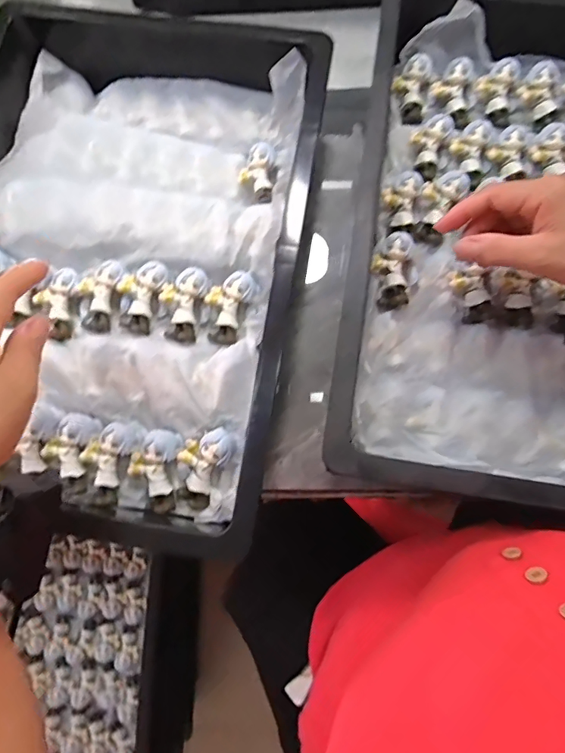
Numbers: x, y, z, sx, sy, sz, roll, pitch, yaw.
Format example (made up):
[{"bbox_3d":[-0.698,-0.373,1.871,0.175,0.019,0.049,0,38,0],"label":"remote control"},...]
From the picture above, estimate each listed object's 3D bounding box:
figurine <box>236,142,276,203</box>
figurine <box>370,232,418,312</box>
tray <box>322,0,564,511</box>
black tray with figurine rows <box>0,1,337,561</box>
[{"bbox_3d":[-0.024,-0.188,0.429,0.035,0.019,0.053,-1,76,1],"label":"figurine"},{"bbox_3d":[0.098,-0.092,0.405,0.039,0.024,0.061,-13,76,-2],"label":"figurine"},{"bbox_3d":[0.209,-0.118,0.390,0.304,0.073,0.443,7,76,3],"label":"tray"},{"bbox_3d":[-0.148,-0.111,0.418,0.339,0.090,0.478,7,76,3],"label":"black tray with figurine rows"}]

